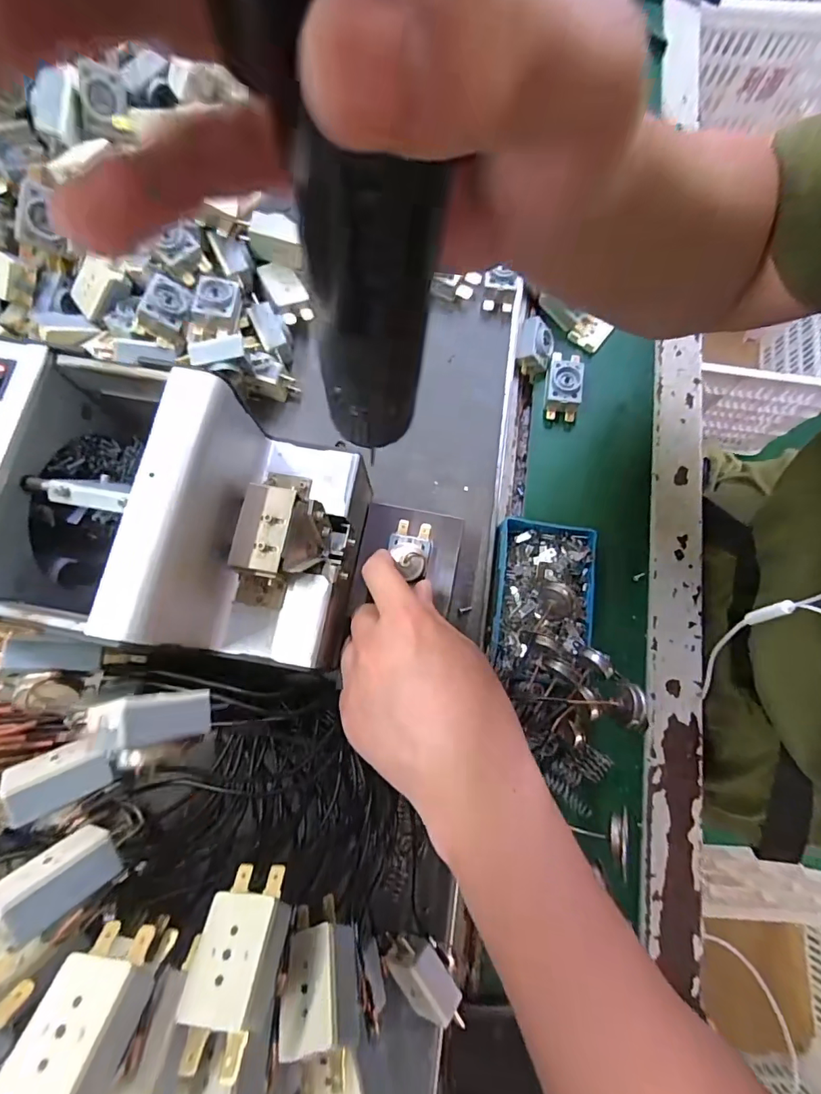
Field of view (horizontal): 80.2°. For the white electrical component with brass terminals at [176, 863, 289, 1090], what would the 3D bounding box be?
[{"bbox_3d":[-0.064,0.155,0.184,0.029,0.017,0.059,-4,42,10],"label":"white electrical component with brass terminals"}]

